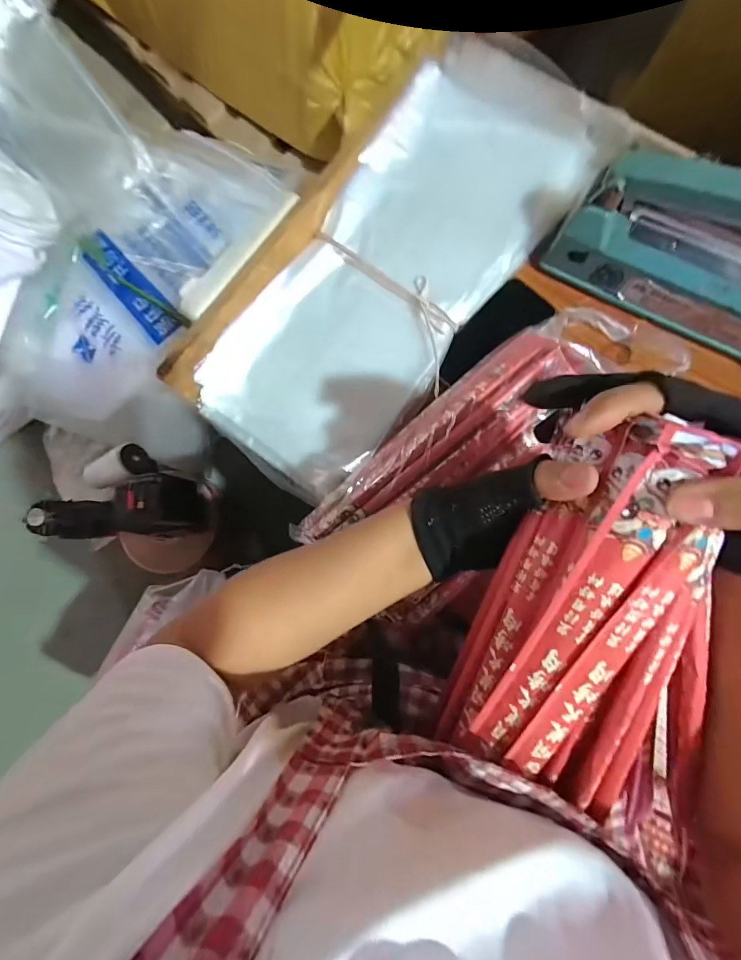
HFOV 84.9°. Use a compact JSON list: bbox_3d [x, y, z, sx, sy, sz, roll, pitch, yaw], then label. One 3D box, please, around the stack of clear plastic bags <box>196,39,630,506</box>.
[{"bbox_3d":[0.022,-0.231,0.464,0.227,0.060,0.520,36,87,8],"label":"stack of clear plastic bags"}]

